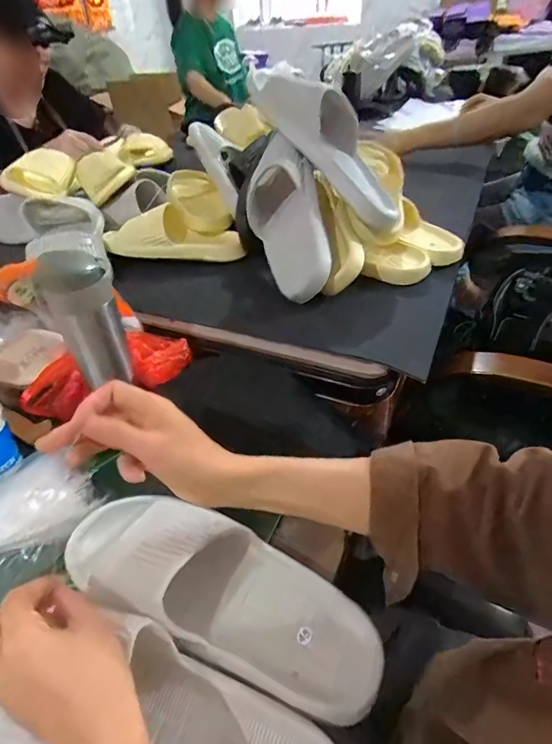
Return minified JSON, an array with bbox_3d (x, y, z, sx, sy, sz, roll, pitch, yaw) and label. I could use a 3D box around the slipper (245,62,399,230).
[{"bbox_3d":[0.074,-0.296,0.549,0.238,0.073,0.090,45,46,-11],"label":"slipper"}]

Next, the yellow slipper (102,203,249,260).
[{"bbox_3d":[-0.168,-0.221,0.662,0.242,0.061,0.083,9,42,15],"label":"yellow slipper"}]

